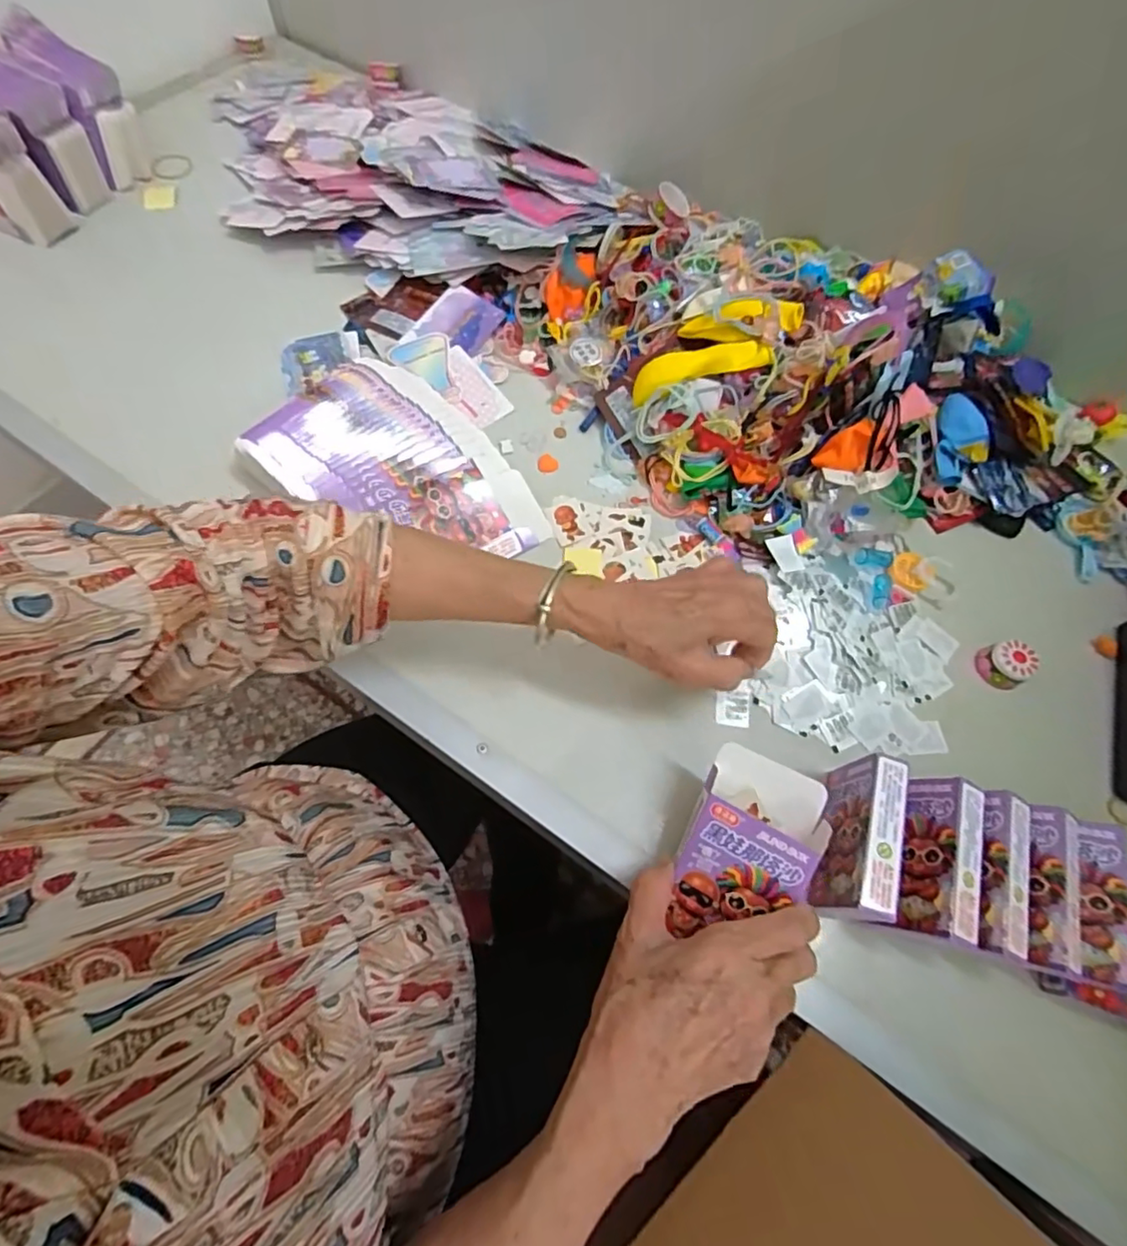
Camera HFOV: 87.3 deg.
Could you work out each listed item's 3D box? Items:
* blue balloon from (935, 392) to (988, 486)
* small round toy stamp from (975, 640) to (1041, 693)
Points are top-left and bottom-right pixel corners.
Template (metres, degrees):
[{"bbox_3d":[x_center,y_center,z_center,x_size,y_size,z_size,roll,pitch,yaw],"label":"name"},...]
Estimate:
[{"bbox_3d":[0.335,-0.156,0.502,0.038,0.016,0.079,15,89,6],"label":"blue balloon"},{"bbox_3d":[0.336,0.031,0.447,0.033,0.026,0.034,1,66,-3],"label":"small round toy stamp"}]

